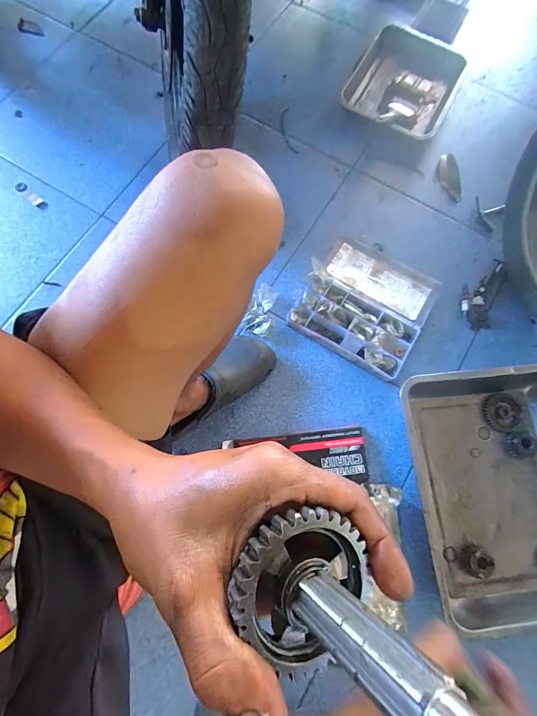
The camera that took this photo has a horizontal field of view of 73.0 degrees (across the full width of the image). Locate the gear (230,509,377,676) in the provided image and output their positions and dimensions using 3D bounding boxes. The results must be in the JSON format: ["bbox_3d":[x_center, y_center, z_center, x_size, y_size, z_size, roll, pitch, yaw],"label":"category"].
[{"bbox_3d":[0.013,0.092,0.151,0.057,0.015,0.057,2,86,-23],"label":"gear"}]

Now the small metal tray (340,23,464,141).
[{"bbox_3d":[0.325,-0.657,0.878,0.239,0.051,0.307,25,75,7],"label":"small metal tray"}]

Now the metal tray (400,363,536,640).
[{"bbox_3d":[0.397,0.221,0.611,0.284,0.066,0.406,-9,73,-3],"label":"metal tray"}]

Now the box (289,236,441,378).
[{"bbox_3d":[0.191,-0.110,0.714,0.228,0.045,0.233,29,75,8],"label":"box"}]

